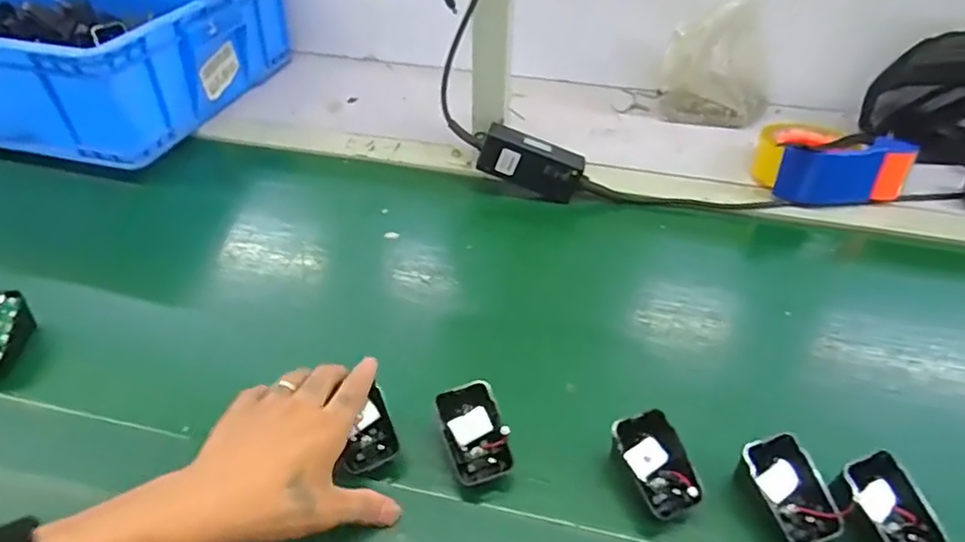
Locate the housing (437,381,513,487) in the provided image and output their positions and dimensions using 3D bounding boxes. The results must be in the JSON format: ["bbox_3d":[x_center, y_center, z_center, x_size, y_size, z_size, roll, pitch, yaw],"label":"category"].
[{"bbox_3d":[-0.006,0.121,0.442,0.044,0.025,0.067,-13,69,-14],"label":"housing"}]

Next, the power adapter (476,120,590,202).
[{"bbox_3d":[0.055,-0.118,0.668,0.116,0.054,0.027,21,43,-5],"label":"power adapter"}]

